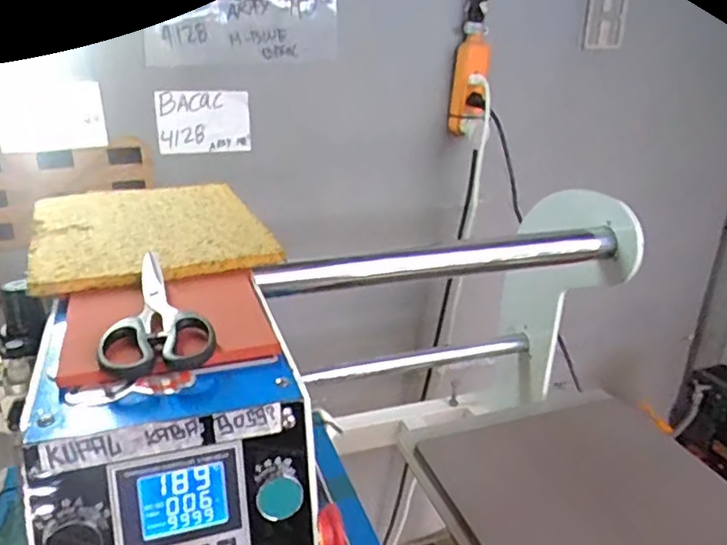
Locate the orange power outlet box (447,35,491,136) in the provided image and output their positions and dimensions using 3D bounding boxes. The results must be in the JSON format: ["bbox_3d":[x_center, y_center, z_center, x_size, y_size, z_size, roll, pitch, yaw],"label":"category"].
[{"bbox_3d":[0.193,-0.341,1.100,0.073,0.163,0.032,19,27,35],"label":"orange power outlet box"}]

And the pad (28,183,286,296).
[{"bbox_3d":[-0.210,-0.047,0.590,0.200,0.012,0.258,-7,24,-22],"label":"pad"}]

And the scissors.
[{"bbox_3d":[-0.153,0.024,0.427,0.068,0.015,0.165,-7,24,-22],"label":"scissors"}]

